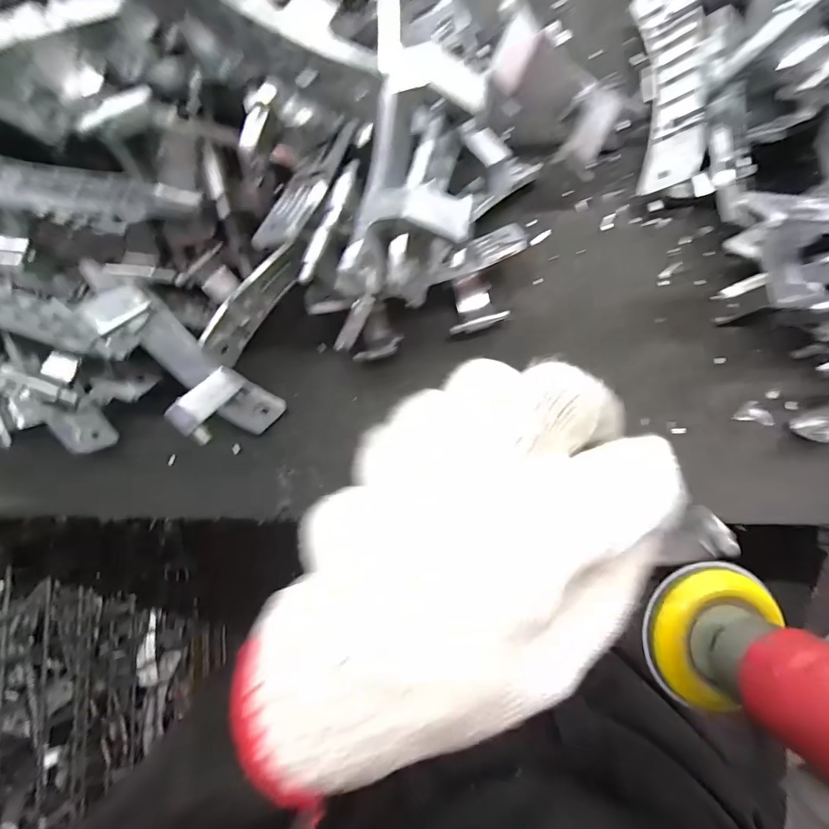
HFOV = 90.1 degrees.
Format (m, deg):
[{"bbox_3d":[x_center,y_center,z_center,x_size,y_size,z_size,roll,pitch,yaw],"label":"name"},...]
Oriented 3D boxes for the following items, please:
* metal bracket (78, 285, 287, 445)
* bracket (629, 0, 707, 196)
[{"bbox_3d":[-0.148,-0.027,0.272,0.121,0.054,0.044,43,89,-19],"label":"metal bracket"},{"bbox_3d":[0.176,-0.227,0.285,0.038,0.015,0.148,-1,84,34],"label":"bracket"}]

